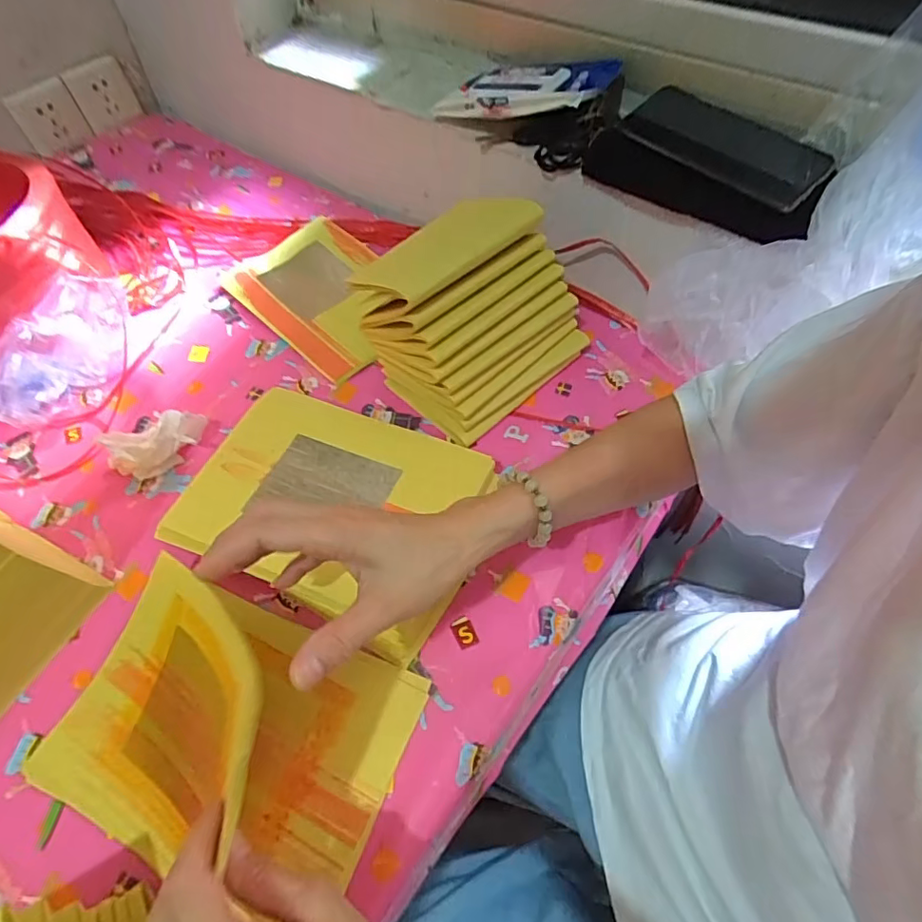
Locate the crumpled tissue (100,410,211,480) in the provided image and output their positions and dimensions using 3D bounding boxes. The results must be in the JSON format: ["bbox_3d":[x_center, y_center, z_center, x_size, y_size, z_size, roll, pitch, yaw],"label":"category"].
[{"bbox_3d":[-0.286,-0.022,0.507,0.078,0.041,0.071,13,58,11],"label":"crumpled tissue"}]

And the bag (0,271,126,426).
[{"bbox_3d":[-0.415,-0.116,0.551,0.110,0.071,0.188,30,63,21],"label":"bag"}]

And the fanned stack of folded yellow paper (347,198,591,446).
[{"bbox_3d":[0.013,-0.141,0.514,0.172,0.128,0.152,-37,62,-20],"label":"fanned stack of folded yellow paper"}]

